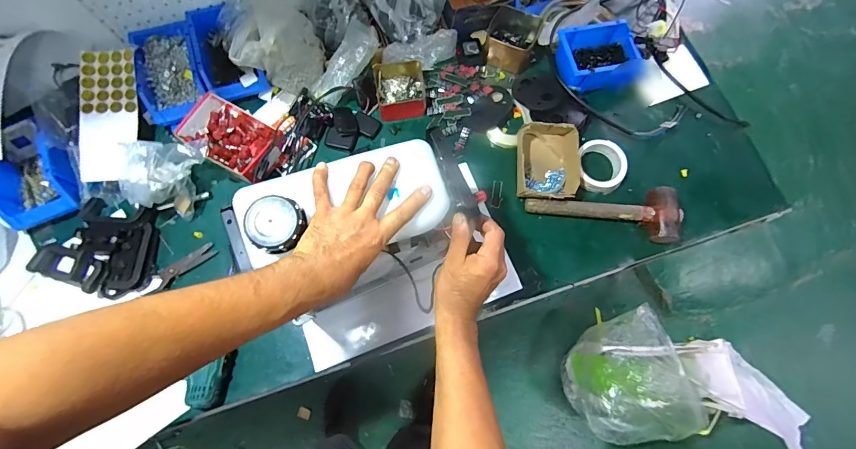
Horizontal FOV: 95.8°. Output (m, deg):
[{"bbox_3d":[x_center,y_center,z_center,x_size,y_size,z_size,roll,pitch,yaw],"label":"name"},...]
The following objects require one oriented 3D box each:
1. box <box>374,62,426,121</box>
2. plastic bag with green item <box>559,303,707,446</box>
[{"bbox_3d":[-0.058,-0.275,0.795,0.102,0.044,0.113,-5,74,-2],"label":"box"},{"bbox_3d":[0.588,0.477,1.191,0.313,0.314,0.362,-16,75,-5],"label":"plastic bag with green item"}]

